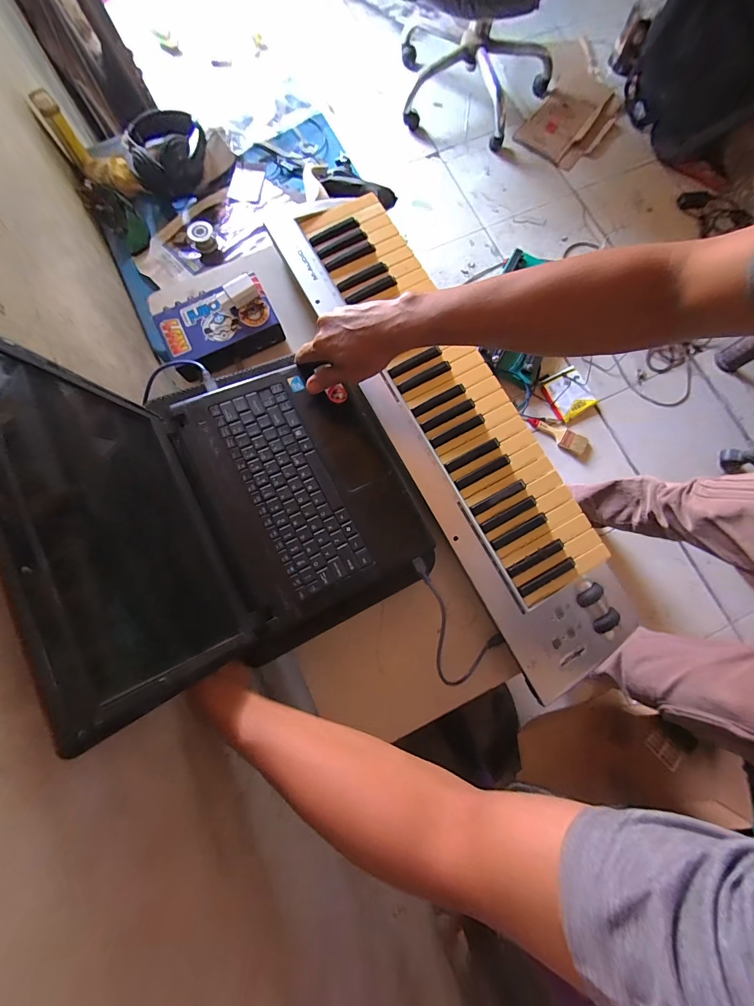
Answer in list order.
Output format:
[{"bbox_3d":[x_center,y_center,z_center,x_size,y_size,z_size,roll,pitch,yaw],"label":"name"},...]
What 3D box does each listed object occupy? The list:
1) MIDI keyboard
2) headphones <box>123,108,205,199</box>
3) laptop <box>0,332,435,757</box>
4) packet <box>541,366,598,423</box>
[{"bbox_3d":[0.097,-0.139,0.515,0.195,0.050,0.779,-27,80,-6],"label":"MIDI keyboard"},{"bbox_3d":[-0.461,-0.775,0.771,0.168,0.086,0.167,0,79,-1],"label":"headphones"},{"bbox_3d":[-0.143,-0.007,0.328,0.355,0.232,0.316,-29,81,-6],"label":"laptop"},{"bbox_3d":[0.646,-0.368,1.183,0.123,0.009,0.165,-36,106,14],"label":"packet"}]

